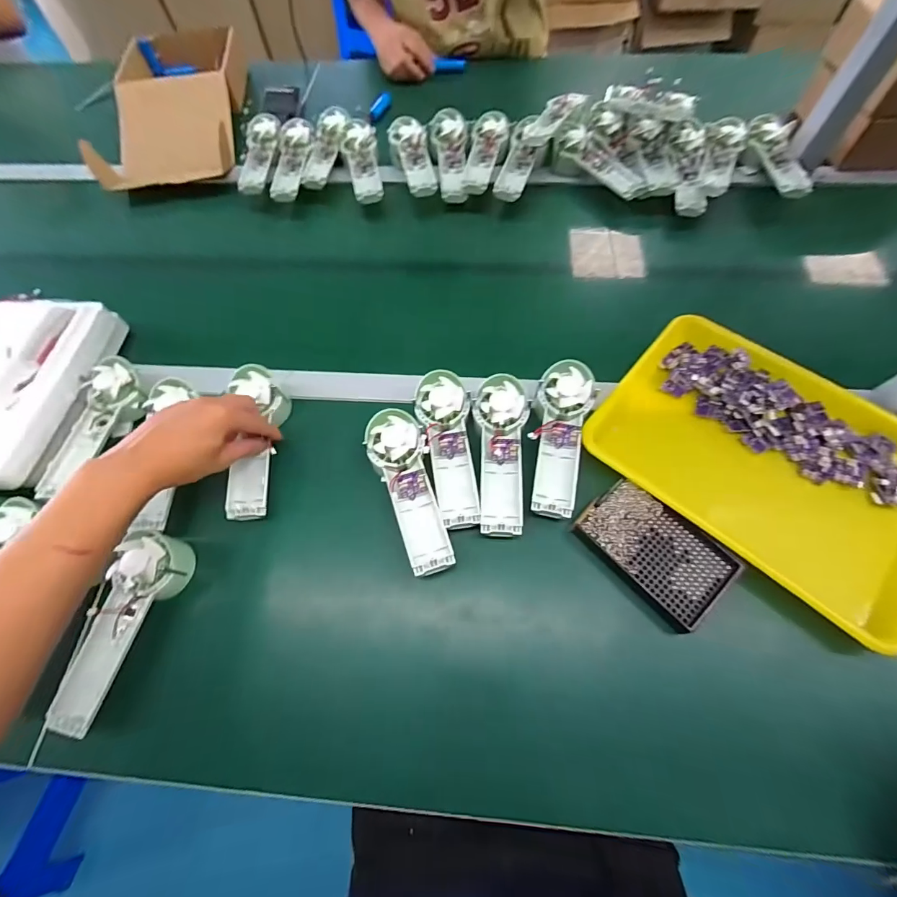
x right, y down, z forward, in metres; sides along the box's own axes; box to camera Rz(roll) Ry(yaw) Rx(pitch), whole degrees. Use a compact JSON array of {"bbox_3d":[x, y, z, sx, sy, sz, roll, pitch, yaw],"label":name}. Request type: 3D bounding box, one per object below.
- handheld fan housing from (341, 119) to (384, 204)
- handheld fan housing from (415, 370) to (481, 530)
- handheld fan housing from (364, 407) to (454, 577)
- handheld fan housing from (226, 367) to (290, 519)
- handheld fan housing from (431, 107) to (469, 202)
[{"bbox_3d":[-0.139,-0.475,0.675,0.054,0.034,0.172,-14,65,-4],"label":"handheld fan housing"},{"bbox_3d":[0.002,-0.001,0.456,0.057,0.024,0.176,-10,77,-2],"label":"handheld fan housing"},{"bbox_3d":[-0.040,0.041,0.428,0.057,0.026,0.177,-19,66,-6],"label":"handheld fan housing"},{"bbox_3d":[-0.222,-0.007,0.470,0.060,0.034,0.175,-2,75,2],"label":"handheld fan housing"},{"bbox_3d":[0.006,-0.486,0.677,0.057,0.045,0.181,-5,65,0],"label":"handheld fan housing"}]

